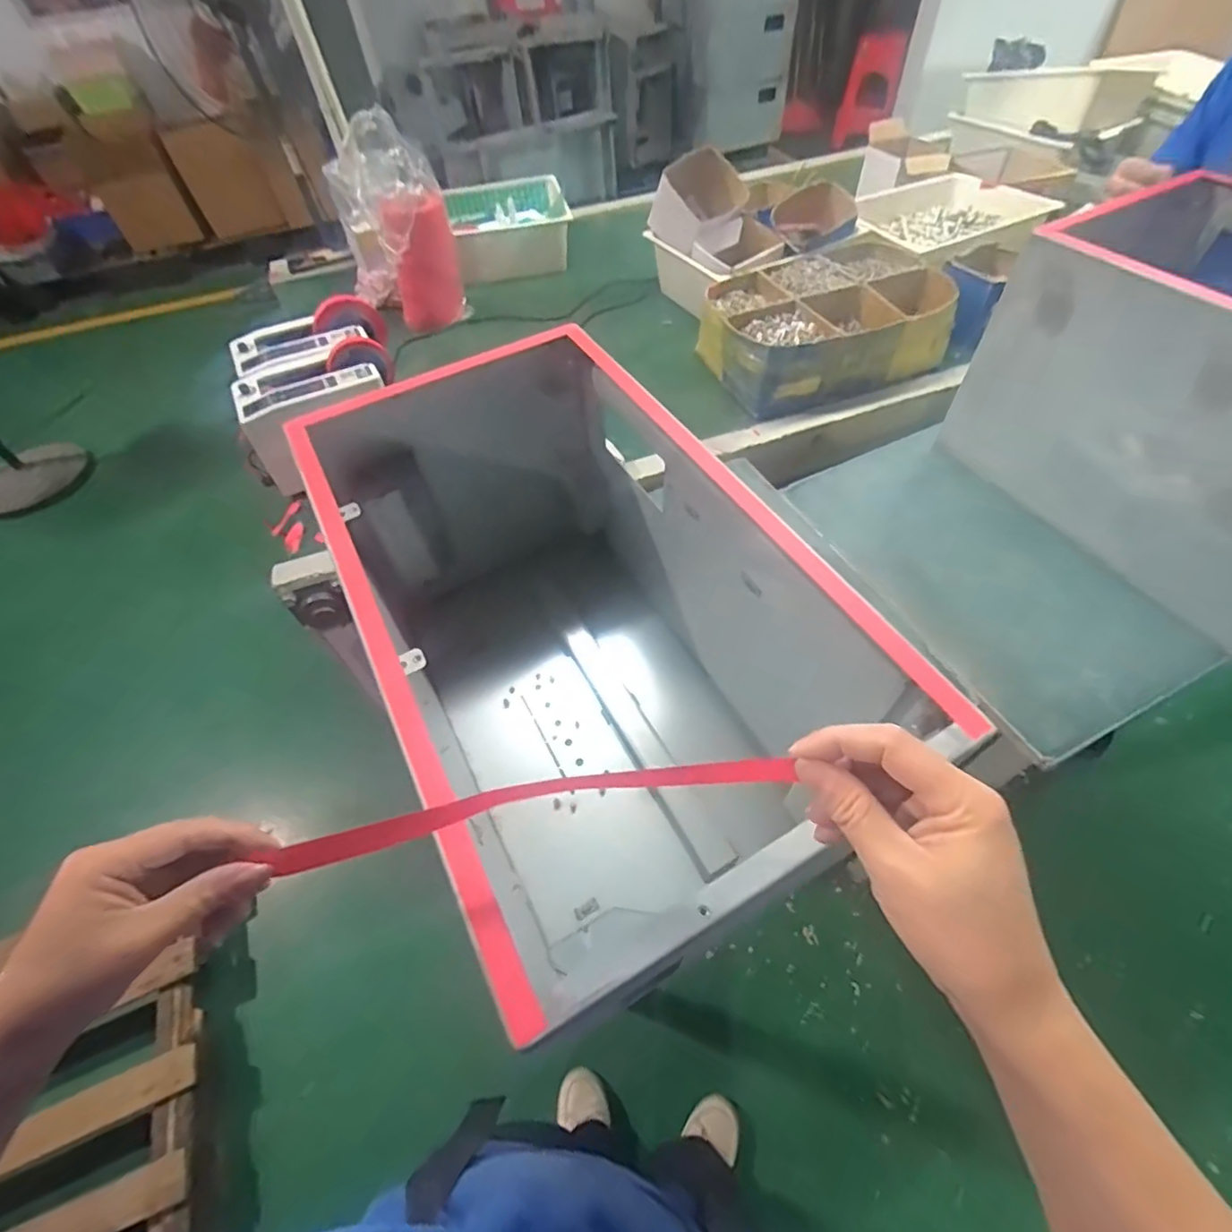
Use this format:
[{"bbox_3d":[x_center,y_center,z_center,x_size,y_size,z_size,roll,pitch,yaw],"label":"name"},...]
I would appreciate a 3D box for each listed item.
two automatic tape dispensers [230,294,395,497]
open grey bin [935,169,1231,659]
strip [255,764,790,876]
[{"bbox_3d":[-0.489,-0.377,0.964,0.235,0.170,0.284,-17,55,-7],"label":"two automatic tape dispensers"},{"bbox_3d":[0.770,-0.245,0.704,0.337,0.309,0.529,-25,56,-12],"label":"open grey bin"},{"bbox_3d":[-0.045,0.090,0.272,0.250,0.010,0.020,-12,54,5],"label":"strip"}]

